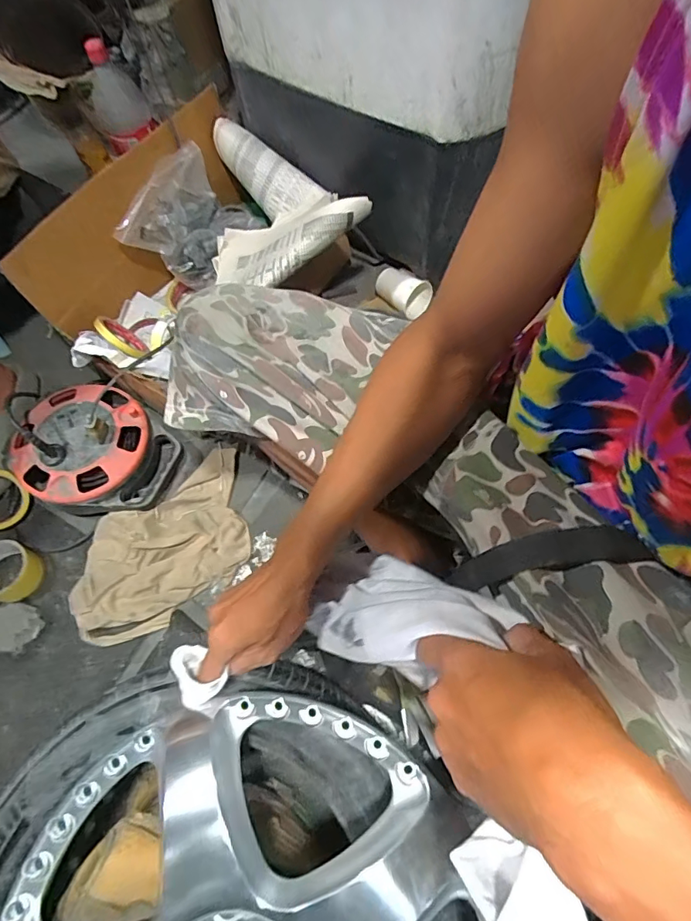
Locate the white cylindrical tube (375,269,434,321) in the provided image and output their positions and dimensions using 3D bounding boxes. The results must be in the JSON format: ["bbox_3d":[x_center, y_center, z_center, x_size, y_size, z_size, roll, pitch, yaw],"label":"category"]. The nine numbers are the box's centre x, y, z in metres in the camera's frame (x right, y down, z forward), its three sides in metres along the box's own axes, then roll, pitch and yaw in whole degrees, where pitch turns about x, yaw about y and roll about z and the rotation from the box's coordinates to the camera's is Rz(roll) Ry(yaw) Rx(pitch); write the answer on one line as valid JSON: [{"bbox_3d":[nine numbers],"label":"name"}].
[{"bbox_3d":[0.106,-0.323,0.879,0.099,0.068,0.070,38,73,15],"label":"white cylindrical tube"}]

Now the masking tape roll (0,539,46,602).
[{"bbox_3d":[-0.518,0.171,0.725,0.087,0.062,0.087,15,70,8],"label":"masking tape roll"}]

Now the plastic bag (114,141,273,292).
[{"bbox_3d":[-0.258,-0.407,0.797,0.104,0.150,0.233,39,74,15],"label":"plastic bag"}]

